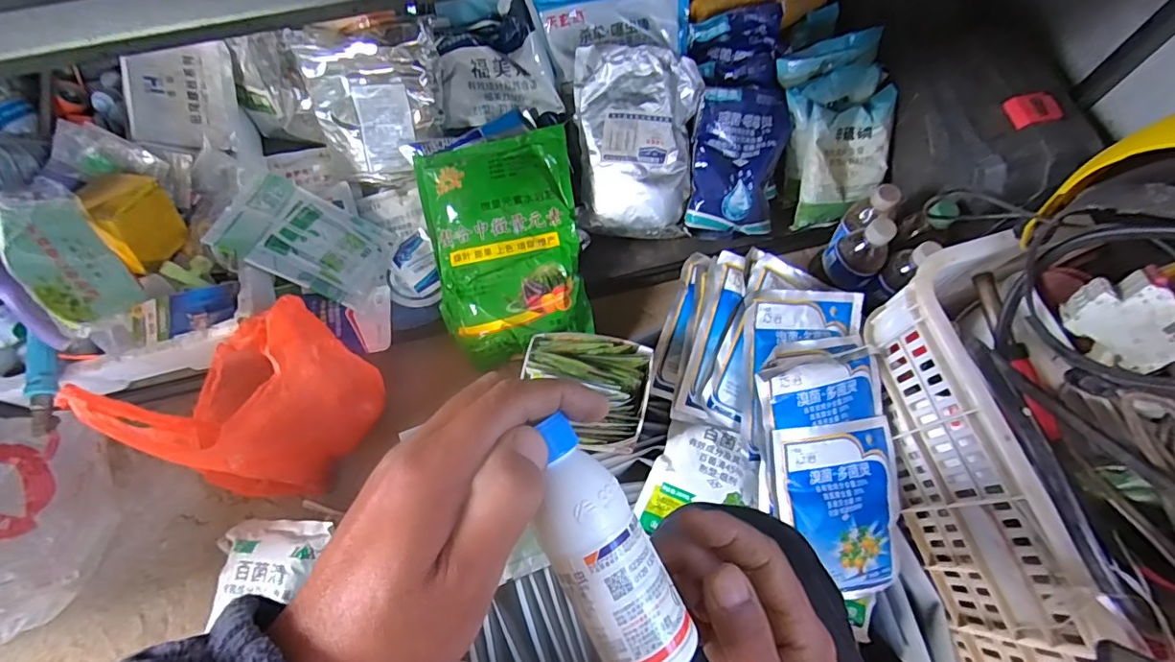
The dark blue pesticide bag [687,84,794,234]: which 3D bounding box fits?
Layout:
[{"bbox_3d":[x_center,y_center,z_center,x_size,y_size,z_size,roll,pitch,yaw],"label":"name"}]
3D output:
[{"bbox_3d":[0.226,-0.250,0.797,0.136,0.035,0.200,2,101,-6],"label":"dark blue pesticide bag"}]

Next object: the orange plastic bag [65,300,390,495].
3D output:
[{"bbox_3d":[-0.396,0.053,0.628,0.157,0.273,0.195,31,70,11],"label":"orange plastic bag"}]

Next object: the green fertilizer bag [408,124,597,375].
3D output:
[{"bbox_3d":[-0.114,-0.117,0.777,0.212,0.040,0.305,-11,90,0],"label":"green fertilizer bag"}]

